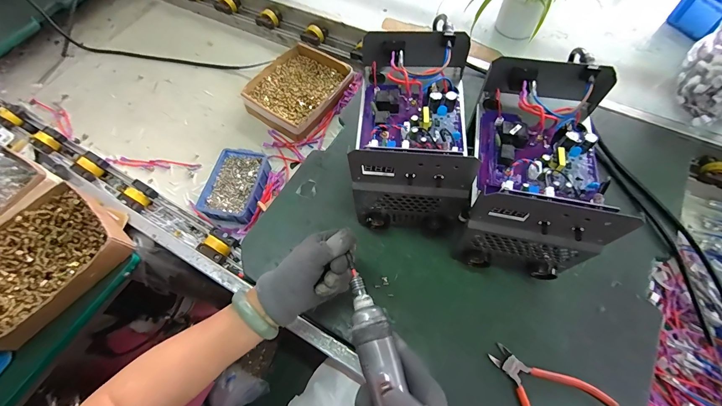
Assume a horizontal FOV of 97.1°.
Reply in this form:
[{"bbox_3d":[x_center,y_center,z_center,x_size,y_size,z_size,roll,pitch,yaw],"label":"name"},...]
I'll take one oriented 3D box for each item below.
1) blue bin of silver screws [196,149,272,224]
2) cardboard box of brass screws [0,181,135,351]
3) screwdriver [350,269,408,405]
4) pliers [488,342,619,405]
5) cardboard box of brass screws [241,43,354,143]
[{"bbox_3d":[-0.249,-0.033,0.644,0.101,0.050,0.149,8,64,7],"label":"blue bin of silver screws"},{"bbox_3d":[-0.497,0.093,0.494,0.176,0.052,0.216,33,70,18],"label":"cardboard box of brass screws"},{"bbox_3d":[0.032,0.197,0.301,0.038,0.033,0.259,-16,64,-5],"label":"screwdriver"},{"bbox_3d":[0.229,0.240,0.401,0.109,0.015,0.139,-39,68,-15],"label":"pliers"},{"bbox_3d":[-0.147,-0.270,0.754,0.207,0.045,0.225,37,71,19],"label":"cardboard box of brass screws"}]

